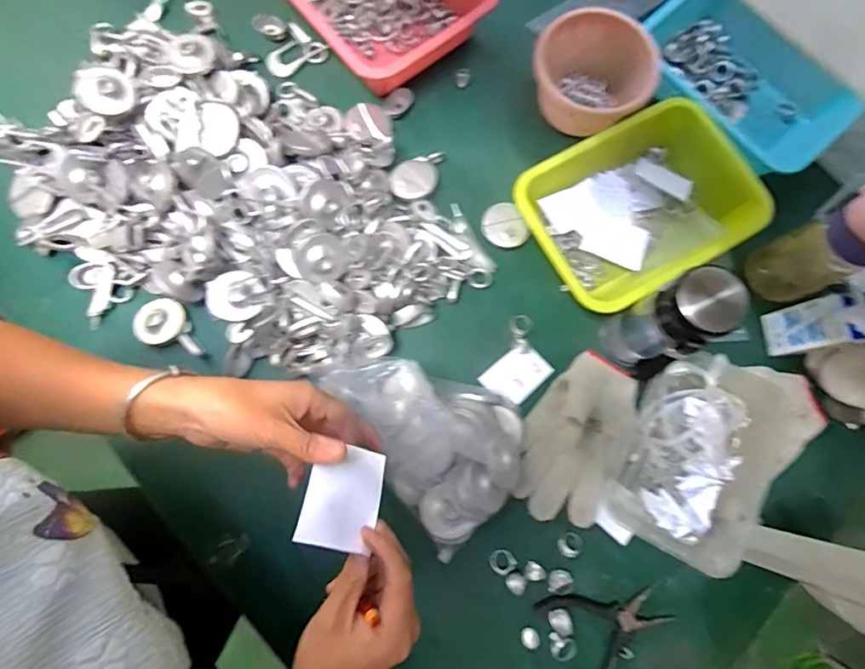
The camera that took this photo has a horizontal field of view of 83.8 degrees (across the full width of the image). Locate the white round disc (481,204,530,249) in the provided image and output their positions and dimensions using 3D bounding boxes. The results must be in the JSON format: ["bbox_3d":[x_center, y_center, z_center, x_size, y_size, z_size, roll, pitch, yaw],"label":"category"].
[{"bbox_3d":[0.090,-0.137,0.610,0.053,0.007,0.058,-27,81,-7],"label":"white round disc"}]

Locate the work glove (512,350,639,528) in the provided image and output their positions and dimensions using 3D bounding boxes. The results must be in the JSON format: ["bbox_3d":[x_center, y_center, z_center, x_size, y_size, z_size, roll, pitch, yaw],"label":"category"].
[{"bbox_3d":[0.171,0.121,0.560,0.116,0.016,0.192,36,80,5],"label":"work glove"}]

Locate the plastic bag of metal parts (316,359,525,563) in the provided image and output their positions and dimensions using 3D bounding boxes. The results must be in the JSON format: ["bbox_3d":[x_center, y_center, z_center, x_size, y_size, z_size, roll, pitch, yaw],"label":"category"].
[{"bbox_3d":[0.015,0.112,0.532,0.157,0.063,0.208,-34,82,-8],"label":"plastic bag of metal parts"}]

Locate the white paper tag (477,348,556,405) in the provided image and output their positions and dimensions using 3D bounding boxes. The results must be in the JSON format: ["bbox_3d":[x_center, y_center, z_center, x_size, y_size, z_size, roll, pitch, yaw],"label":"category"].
[{"bbox_3d":[0.102,0.050,0.588,0.075,0.007,0.056,-42,87,-5],"label":"white paper tag"}]

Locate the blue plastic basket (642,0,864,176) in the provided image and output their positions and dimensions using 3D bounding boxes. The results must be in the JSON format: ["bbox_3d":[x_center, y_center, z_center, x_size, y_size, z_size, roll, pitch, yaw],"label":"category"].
[{"bbox_3d":[0.417,-0.339,0.654,0.186,0.087,0.271,-36,82,-8],"label":"blue plastic basket"}]

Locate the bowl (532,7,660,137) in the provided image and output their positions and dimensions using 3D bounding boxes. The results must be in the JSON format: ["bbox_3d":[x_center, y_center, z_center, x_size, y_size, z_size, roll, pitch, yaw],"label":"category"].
[{"bbox_3d":[0.200,-0.329,0.625,0.147,0.081,0.131,16,79,1],"label":"bowl"}]

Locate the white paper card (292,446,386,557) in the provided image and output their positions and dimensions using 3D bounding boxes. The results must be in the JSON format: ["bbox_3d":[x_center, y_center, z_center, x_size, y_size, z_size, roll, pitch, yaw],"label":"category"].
[{"bbox_3d":[-0.059,0.108,0.324,0.049,0.004,0.069,21,49,-13],"label":"white paper card"}]

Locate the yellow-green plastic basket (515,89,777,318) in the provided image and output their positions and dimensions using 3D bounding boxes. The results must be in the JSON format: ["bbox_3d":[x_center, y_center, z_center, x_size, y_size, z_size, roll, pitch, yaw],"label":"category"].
[{"bbox_3d":[0.250,-0.154,0.595,0.252,0.066,0.191,-29,82,-7],"label":"yellow-green plastic basket"}]

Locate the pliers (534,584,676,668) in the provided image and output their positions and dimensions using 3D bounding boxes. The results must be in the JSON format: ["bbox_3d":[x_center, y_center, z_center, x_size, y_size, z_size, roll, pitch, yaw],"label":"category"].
[{"bbox_3d":[0.181,0.308,0.518,0.135,0.012,0.097,-30,75,-14],"label":"pliers"}]

